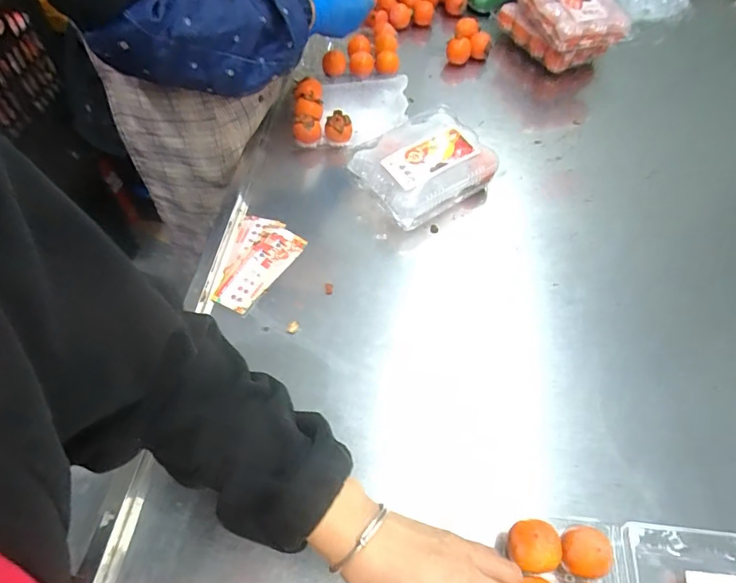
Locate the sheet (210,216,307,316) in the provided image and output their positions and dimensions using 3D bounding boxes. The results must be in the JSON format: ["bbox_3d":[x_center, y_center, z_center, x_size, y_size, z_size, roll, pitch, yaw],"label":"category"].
[{"bbox_3d":[-0.144,-0.036,0.624,0.089,0.009,0.143,13,57,6],"label":"sheet"}]

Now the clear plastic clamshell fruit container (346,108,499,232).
[{"bbox_3d":[0.077,-0.176,0.694,0.176,0.081,0.147,-32,63,-21],"label":"clear plastic clamshell fruit container"}]

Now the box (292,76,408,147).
[{"bbox_3d":[-0.028,-0.294,0.765,0.173,0.061,0.149,-1,57,-3],"label":"box"}]

